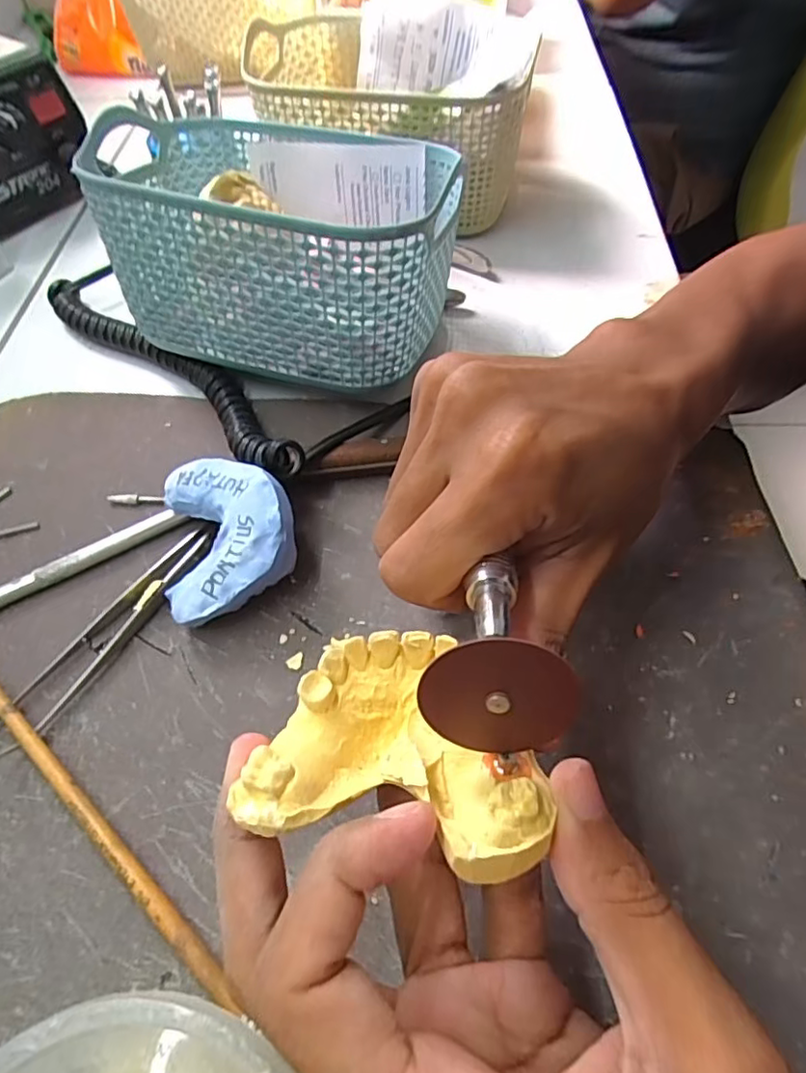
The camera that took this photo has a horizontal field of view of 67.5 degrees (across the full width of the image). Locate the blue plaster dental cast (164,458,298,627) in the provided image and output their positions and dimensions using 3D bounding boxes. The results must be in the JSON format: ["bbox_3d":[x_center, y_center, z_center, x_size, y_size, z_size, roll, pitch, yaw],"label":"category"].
[{"bbox_3d":[-0.069,0.001,0.245,0.051,0.035,0.065,-9,57,-5],"label":"blue plaster dental cast"}]

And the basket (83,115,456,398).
[{"bbox_3d":[-0.058,-0.145,0.305,0.164,0.098,0.119,16,58,12],"label":"basket"}]

